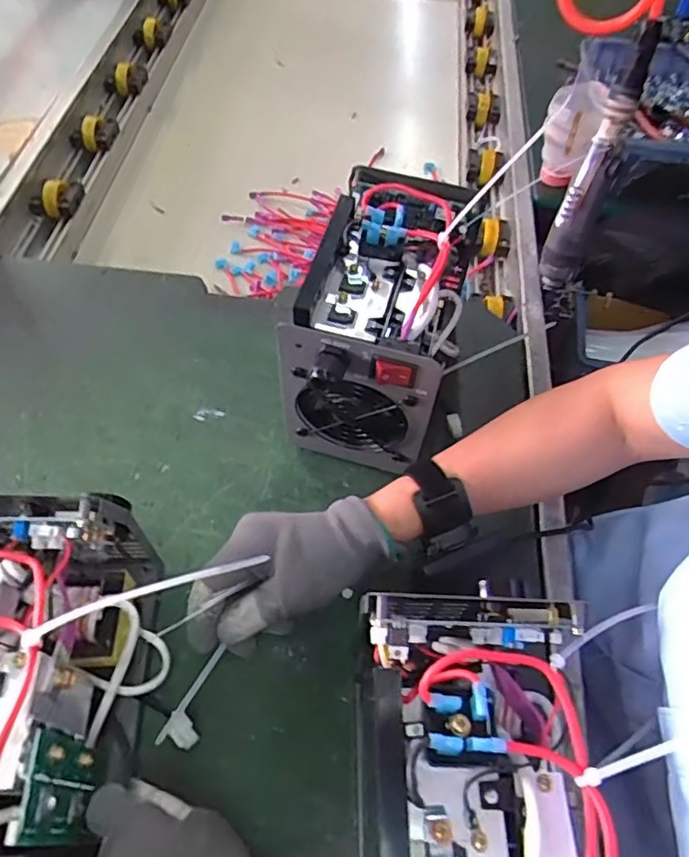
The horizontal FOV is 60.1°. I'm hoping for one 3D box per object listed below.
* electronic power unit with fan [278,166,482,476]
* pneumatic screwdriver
[{"bbox_3d":[0.031,-0.076,0.499,0.110,0.174,0.210,15,57,7],"label":"electronic power unit with fan"},{"bbox_3d":[0.236,-0.236,0.558,0.035,0.235,0.040,25,59,13],"label":"pneumatic screwdriver"}]

